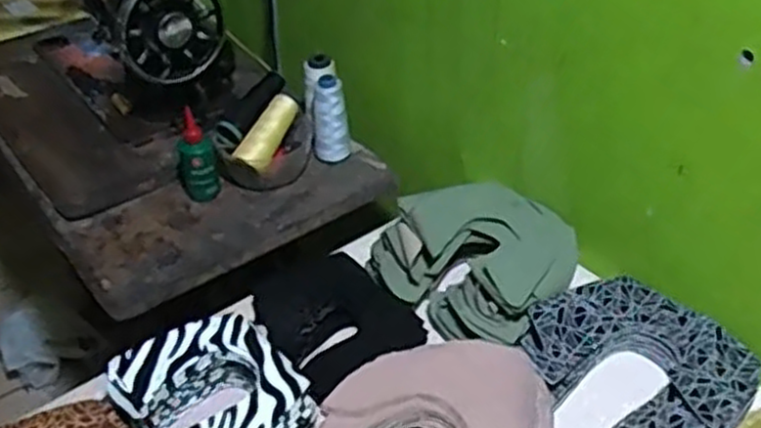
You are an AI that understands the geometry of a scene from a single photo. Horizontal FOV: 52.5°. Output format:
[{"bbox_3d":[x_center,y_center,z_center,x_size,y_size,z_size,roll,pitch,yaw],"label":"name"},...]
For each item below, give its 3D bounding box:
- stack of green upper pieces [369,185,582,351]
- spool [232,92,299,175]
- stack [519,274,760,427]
[{"bbox_3d":[0.107,0.034,0.786,0.177,0.065,0.173,-33,48,-32],"label":"stack of green upper pieces"},{"bbox_3d":[-0.139,-0.103,0.968,0.034,0.036,0.112,18,63,24],"label":"spool"},{"bbox_3d":[0.224,0.140,0.693,0.188,0.033,0.184,-29,46,-29],"label":"stack"}]

